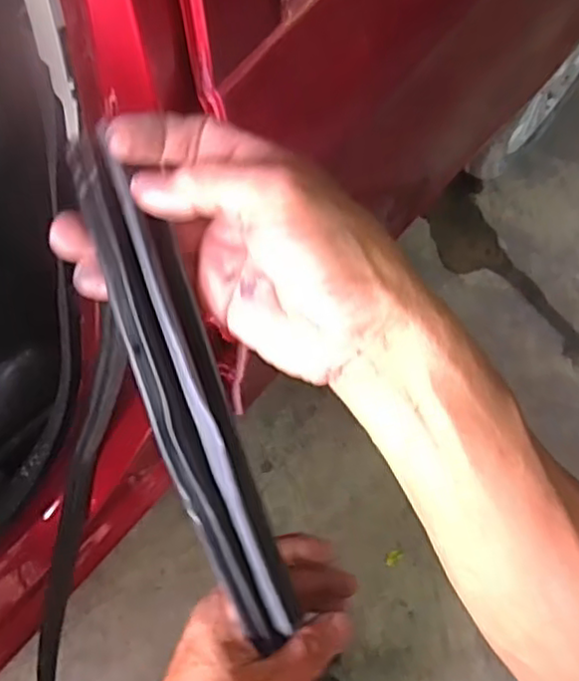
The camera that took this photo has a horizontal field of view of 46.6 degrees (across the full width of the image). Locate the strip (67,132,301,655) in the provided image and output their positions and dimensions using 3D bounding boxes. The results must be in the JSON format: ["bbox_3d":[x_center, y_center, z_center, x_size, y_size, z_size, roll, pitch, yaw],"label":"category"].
[{"bbox_3d":[-0.047,0.033,0.330,0.035,0.057,0.272,-20,101,-8],"label":"strip"}]

